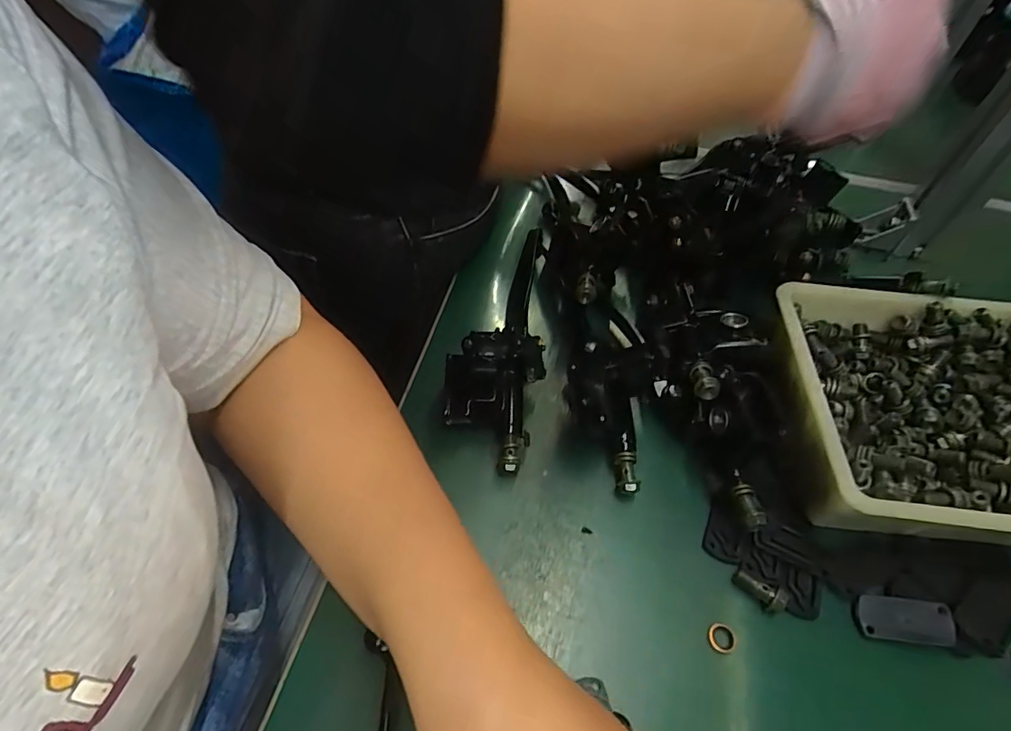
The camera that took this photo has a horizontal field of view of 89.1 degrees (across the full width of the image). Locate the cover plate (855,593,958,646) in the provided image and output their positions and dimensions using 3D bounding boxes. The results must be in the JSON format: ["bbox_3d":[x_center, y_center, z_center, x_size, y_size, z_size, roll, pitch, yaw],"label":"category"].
[{"bbox_3d":[0.232,0.148,0.298,0.047,0.004,0.023,2,73,15],"label":"cover plate"}]

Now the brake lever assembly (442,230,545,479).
[{"bbox_3d":[0.004,-0.033,0.394,0.063,0.057,0.218,11,53,7],"label":"brake lever assembly"}]

